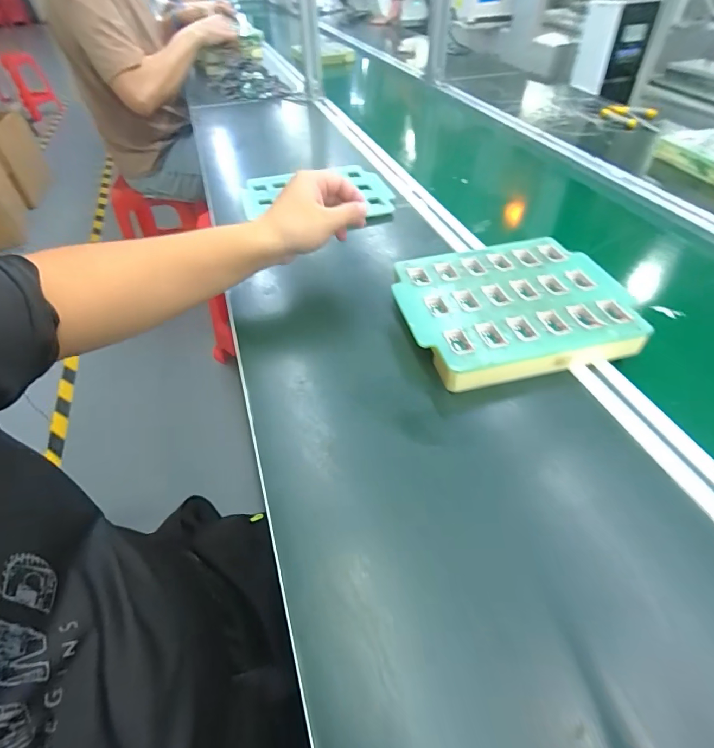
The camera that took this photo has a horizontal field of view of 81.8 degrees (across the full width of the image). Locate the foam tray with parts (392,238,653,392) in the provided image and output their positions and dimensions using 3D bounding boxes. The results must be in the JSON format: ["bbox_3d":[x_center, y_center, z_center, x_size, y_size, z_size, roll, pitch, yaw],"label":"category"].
[{"bbox_3d":[0.158,-0.072,0.437,0.219,0.035,0.184,-11,47,-8],"label":"foam tray with parts"}]

